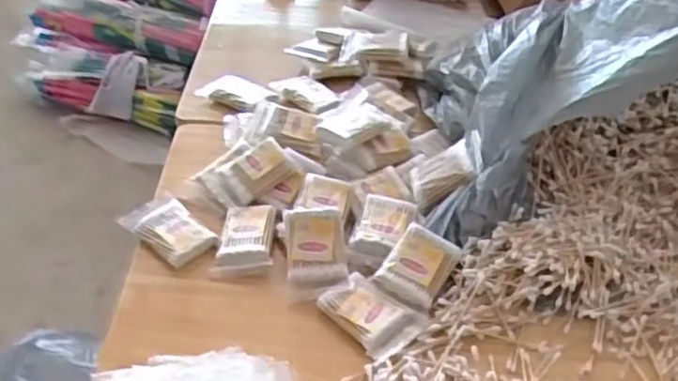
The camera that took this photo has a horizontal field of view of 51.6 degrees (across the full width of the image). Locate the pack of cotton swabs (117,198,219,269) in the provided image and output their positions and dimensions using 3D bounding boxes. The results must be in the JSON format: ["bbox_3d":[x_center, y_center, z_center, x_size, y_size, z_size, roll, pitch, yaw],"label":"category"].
[{"bbox_3d":[-0.164,0.035,0.676,0.088,0.013,0.055,32,48,30],"label":"pack of cotton swabs"}]

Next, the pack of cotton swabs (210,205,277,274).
[{"bbox_3d":[-0.087,0.045,0.671,0.052,0.024,0.075,6,40,4],"label":"pack of cotton swabs"}]

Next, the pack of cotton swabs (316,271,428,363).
[{"bbox_3d":[0.029,0.107,0.603,0.055,0.013,0.079,-28,49,-32],"label":"pack of cotton swabs"}]

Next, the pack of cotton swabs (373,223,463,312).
[{"bbox_3d":[0.071,0.067,0.628,0.056,0.019,0.070,27,57,19],"label":"pack of cotton swabs"}]

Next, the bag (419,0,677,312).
[{"bbox_3d":[0.295,-0.088,0.694,0.407,0.181,0.347,-3,40,-8],"label":"bag"}]

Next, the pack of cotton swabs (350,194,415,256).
[{"bbox_3d":[0.044,0.033,0.670,0.050,0.016,0.070,12,41,11],"label":"pack of cotton swabs"}]

